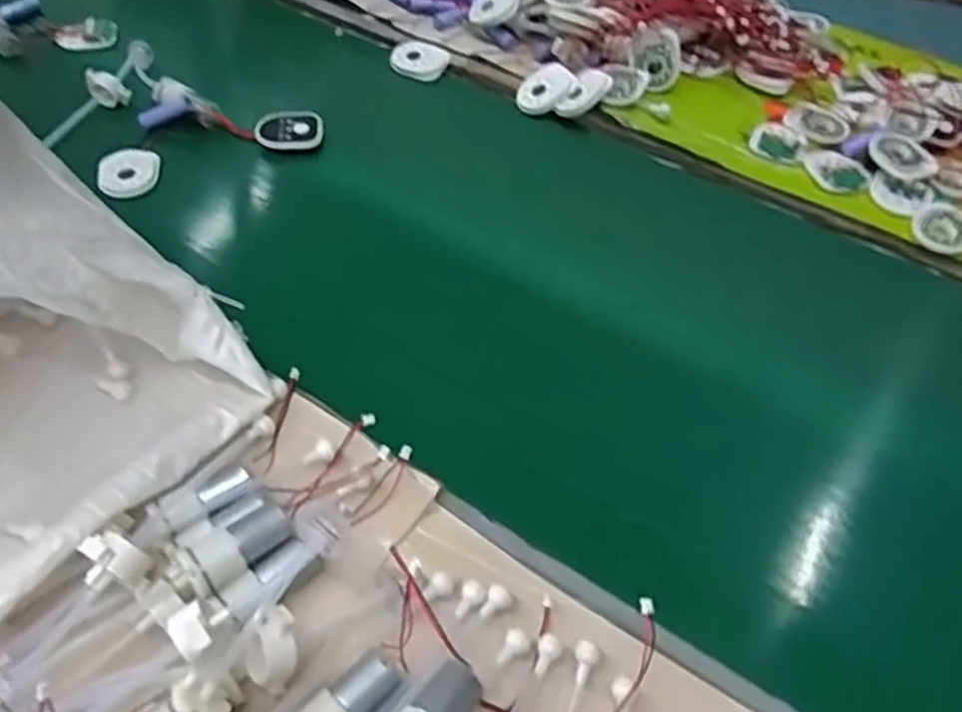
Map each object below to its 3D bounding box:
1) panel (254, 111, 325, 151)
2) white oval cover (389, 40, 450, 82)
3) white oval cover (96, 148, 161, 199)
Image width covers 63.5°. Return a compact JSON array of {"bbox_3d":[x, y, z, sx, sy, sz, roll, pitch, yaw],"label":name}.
[{"bbox_3d":[-0.174,-0.206,0.708,0.059,0.013,0.044,-7,51,-6],"label":"panel"},{"bbox_3d":[-0.064,-0.302,0.795,0.059,0.006,0.065,15,52,12],"label":"white oval cover"},{"bbox_3d":[-0.304,-0.159,0.673,0.050,0.011,0.062,-20,54,-16],"label":"white oval cover"}]

